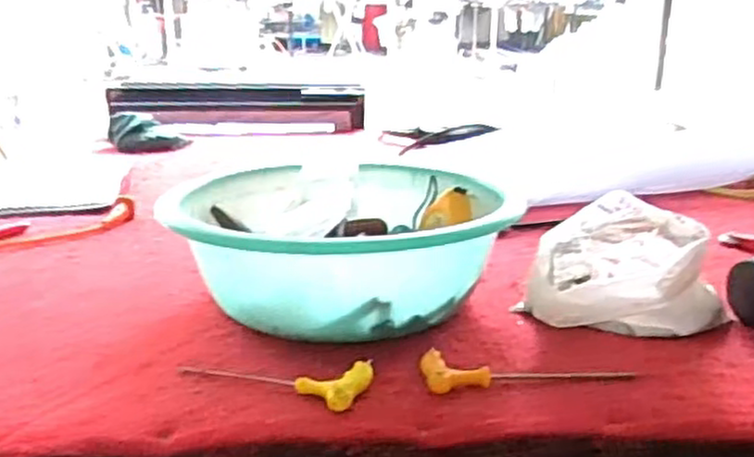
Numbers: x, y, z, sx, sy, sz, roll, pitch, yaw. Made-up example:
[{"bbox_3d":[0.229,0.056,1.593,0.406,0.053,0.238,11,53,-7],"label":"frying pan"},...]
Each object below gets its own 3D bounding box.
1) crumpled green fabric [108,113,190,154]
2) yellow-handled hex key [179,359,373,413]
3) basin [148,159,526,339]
[{"bbox_3d":[-0.443,-0.186,1.423,0.147,0.067,0.071,-6,18,-19],"label":"crumpled green fabric"},{"bbox_3d":[-0.074,0.104,0.538,0.146,0.012,0.057,8,18,22],"label":"yellow-handled hex key"},{"bbox_3d":[-0.038,0.017,0.689,0.284,0.100,0.284,-2,17,-7],"label":"basin"}]

